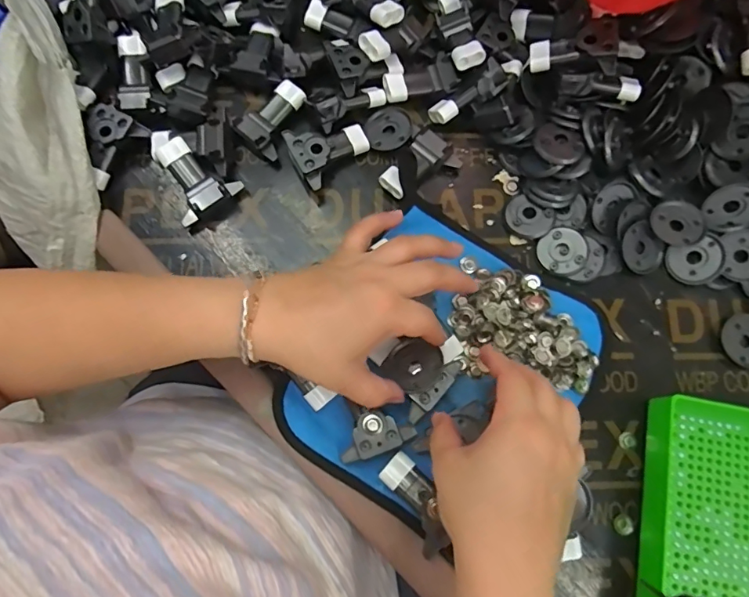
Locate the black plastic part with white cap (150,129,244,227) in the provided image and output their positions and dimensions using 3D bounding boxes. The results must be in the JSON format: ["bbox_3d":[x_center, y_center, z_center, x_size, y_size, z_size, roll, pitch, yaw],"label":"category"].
[{"bbox_3d":[-0.157,-0.110,0.394,0.054,0.033,0.084,-37,82,-8],"label":"black plastic part with white cap"}]

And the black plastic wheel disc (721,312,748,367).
[{"bbox_3d":[0.301,0.034,0.384,0.038,0.004,0.039,-1,81,8],"label":"black plastic wheel disc"}]

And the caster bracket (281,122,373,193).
[{"bbox_3d":[-0.037,-0.126,0.404,0.065,0.026,0.054,-24,80,-5],"label":"caster bracket"}]

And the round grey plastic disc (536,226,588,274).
[{"bbox_3d":[0.154,-0.039,0.391,0.038,0.006,0.036,-3,77,14],"label":"round grey plastic disc"}]

